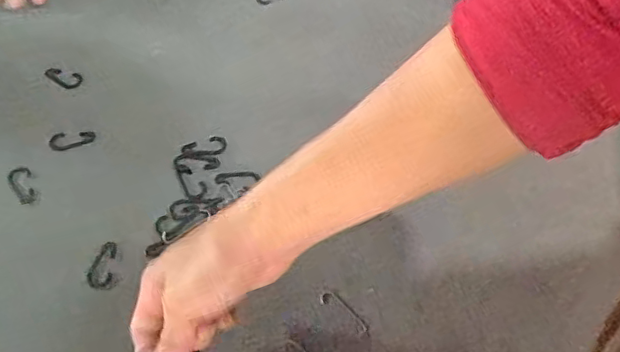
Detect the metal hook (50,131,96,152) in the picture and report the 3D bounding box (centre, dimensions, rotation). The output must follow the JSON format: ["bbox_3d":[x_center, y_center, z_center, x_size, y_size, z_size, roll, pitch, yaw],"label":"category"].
[{"bbox_3d":[-0.197,-0.031,0.488,0.035,0.005,0.016,-18,58,-15],"label":"metal hook"}]

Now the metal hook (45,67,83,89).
[{"bbox_3d":[-0.221,-0.088,0.528,0.035,0.005,0.018,17,56,8],"label":"metal hook"}]

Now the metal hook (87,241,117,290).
[{"bbox_3d":[-0.151,0.065,0.428,0.017,0.005,0.037,3,55,-2],"label":"metal hook"}]

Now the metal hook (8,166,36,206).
[{"bbox_3d":[-0.227,0.007,0.463,0.016,0.006,0.035,-21,59,-17],"label":"metal hook"}]

